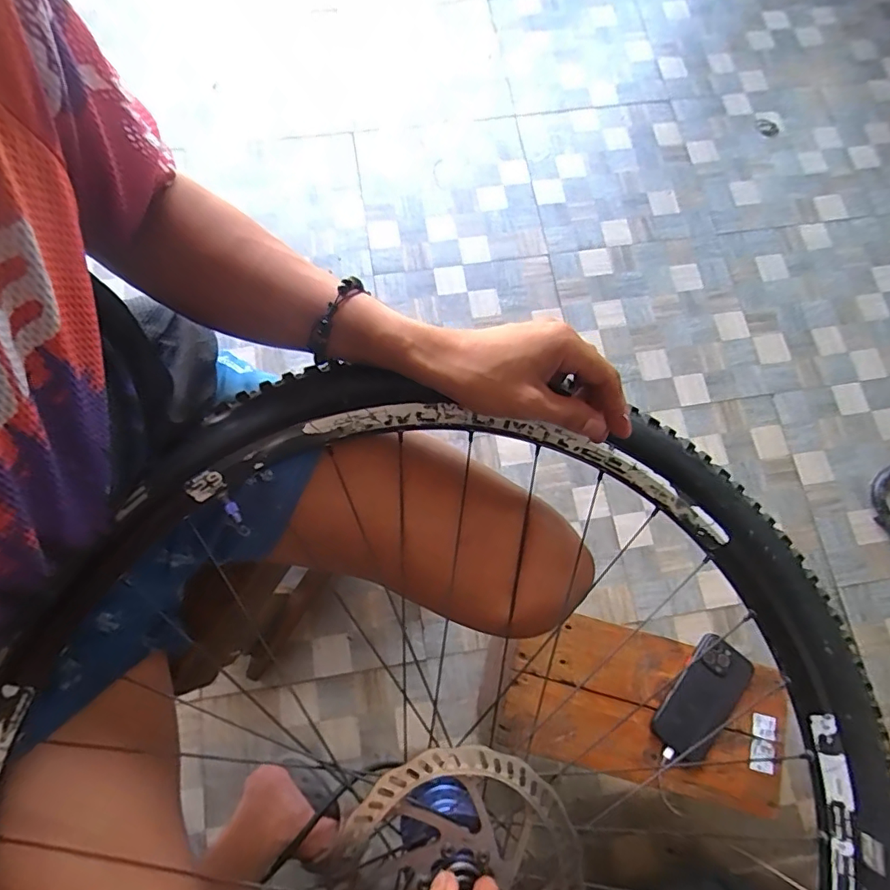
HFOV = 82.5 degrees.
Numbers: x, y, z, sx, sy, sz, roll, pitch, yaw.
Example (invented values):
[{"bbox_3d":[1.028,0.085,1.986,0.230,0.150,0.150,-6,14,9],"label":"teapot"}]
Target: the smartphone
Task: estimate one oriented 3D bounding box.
[{"bbox_3d":[0.363,0.355,0.710,0.082,0.017,0.163,37,76,8],"label":"smartphone"}]

